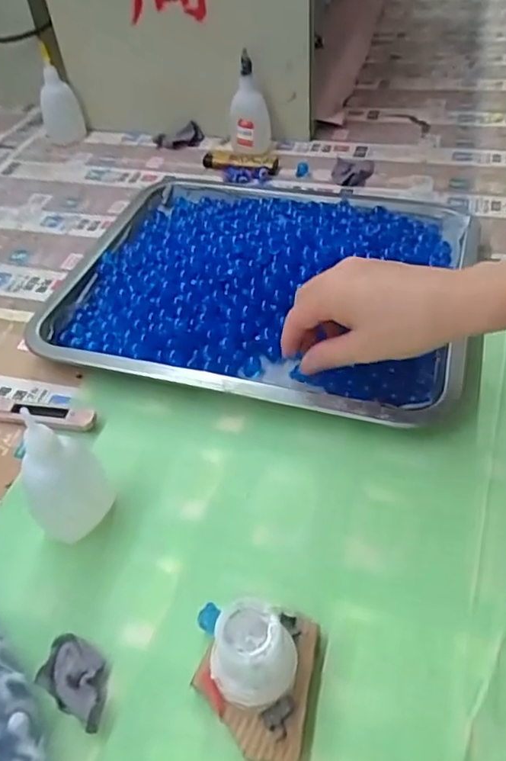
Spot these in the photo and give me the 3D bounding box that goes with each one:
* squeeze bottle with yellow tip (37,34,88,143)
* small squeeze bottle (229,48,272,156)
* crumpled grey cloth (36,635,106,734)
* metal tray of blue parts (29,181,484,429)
[{"bbox_3d":[-0.233,-0.337,0.692,0.041,0.097,0.035,-29,50,-21],"label":"squeeze bottle with yellow tip"},{"bbox_3d":[-0.005,-0.294,0.624,0.044,0.092,0.034,-5,46,2],"label":"small squeeze bottle"},{"bbox_3d":[-0.082,0.138,0.276,0.042,0.015,0.027,26,54,28],"label":"crumpled grey cloth"},{"bbox_3d":[-0.001,-0.094,0.467,0.331,0.048,0.264,10,48,16],"label":"metal tray of blue parts"}]

